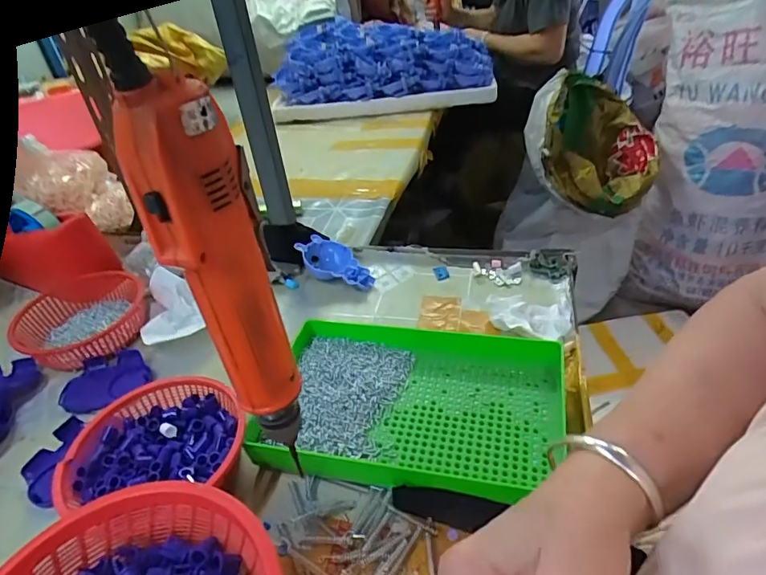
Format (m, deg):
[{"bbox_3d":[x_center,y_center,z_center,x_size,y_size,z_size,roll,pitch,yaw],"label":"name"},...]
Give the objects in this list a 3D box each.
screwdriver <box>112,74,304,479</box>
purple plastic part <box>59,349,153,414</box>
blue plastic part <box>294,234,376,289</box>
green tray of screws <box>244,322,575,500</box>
[{"bbox_3d":[-0.066,0.003,0.222,0.037,0.181,0.034,-9,35,-2],"label":"screwdriver"},{"bbox_3d":[-0.283,0.092,0.502,0.082,0.014,0.067,-23,38,-21],"label":"purple plastic part"},{"bbox_3d":[-0.058,-0.024,0.601,0.100,0.033,0.055,30,50,22],"label":"blue plastic part"},{"bbox_3d":[0.023,0.098,0.414,0.244,0.036,0.149,3,37,14],"label":"green tray of screws"}]

